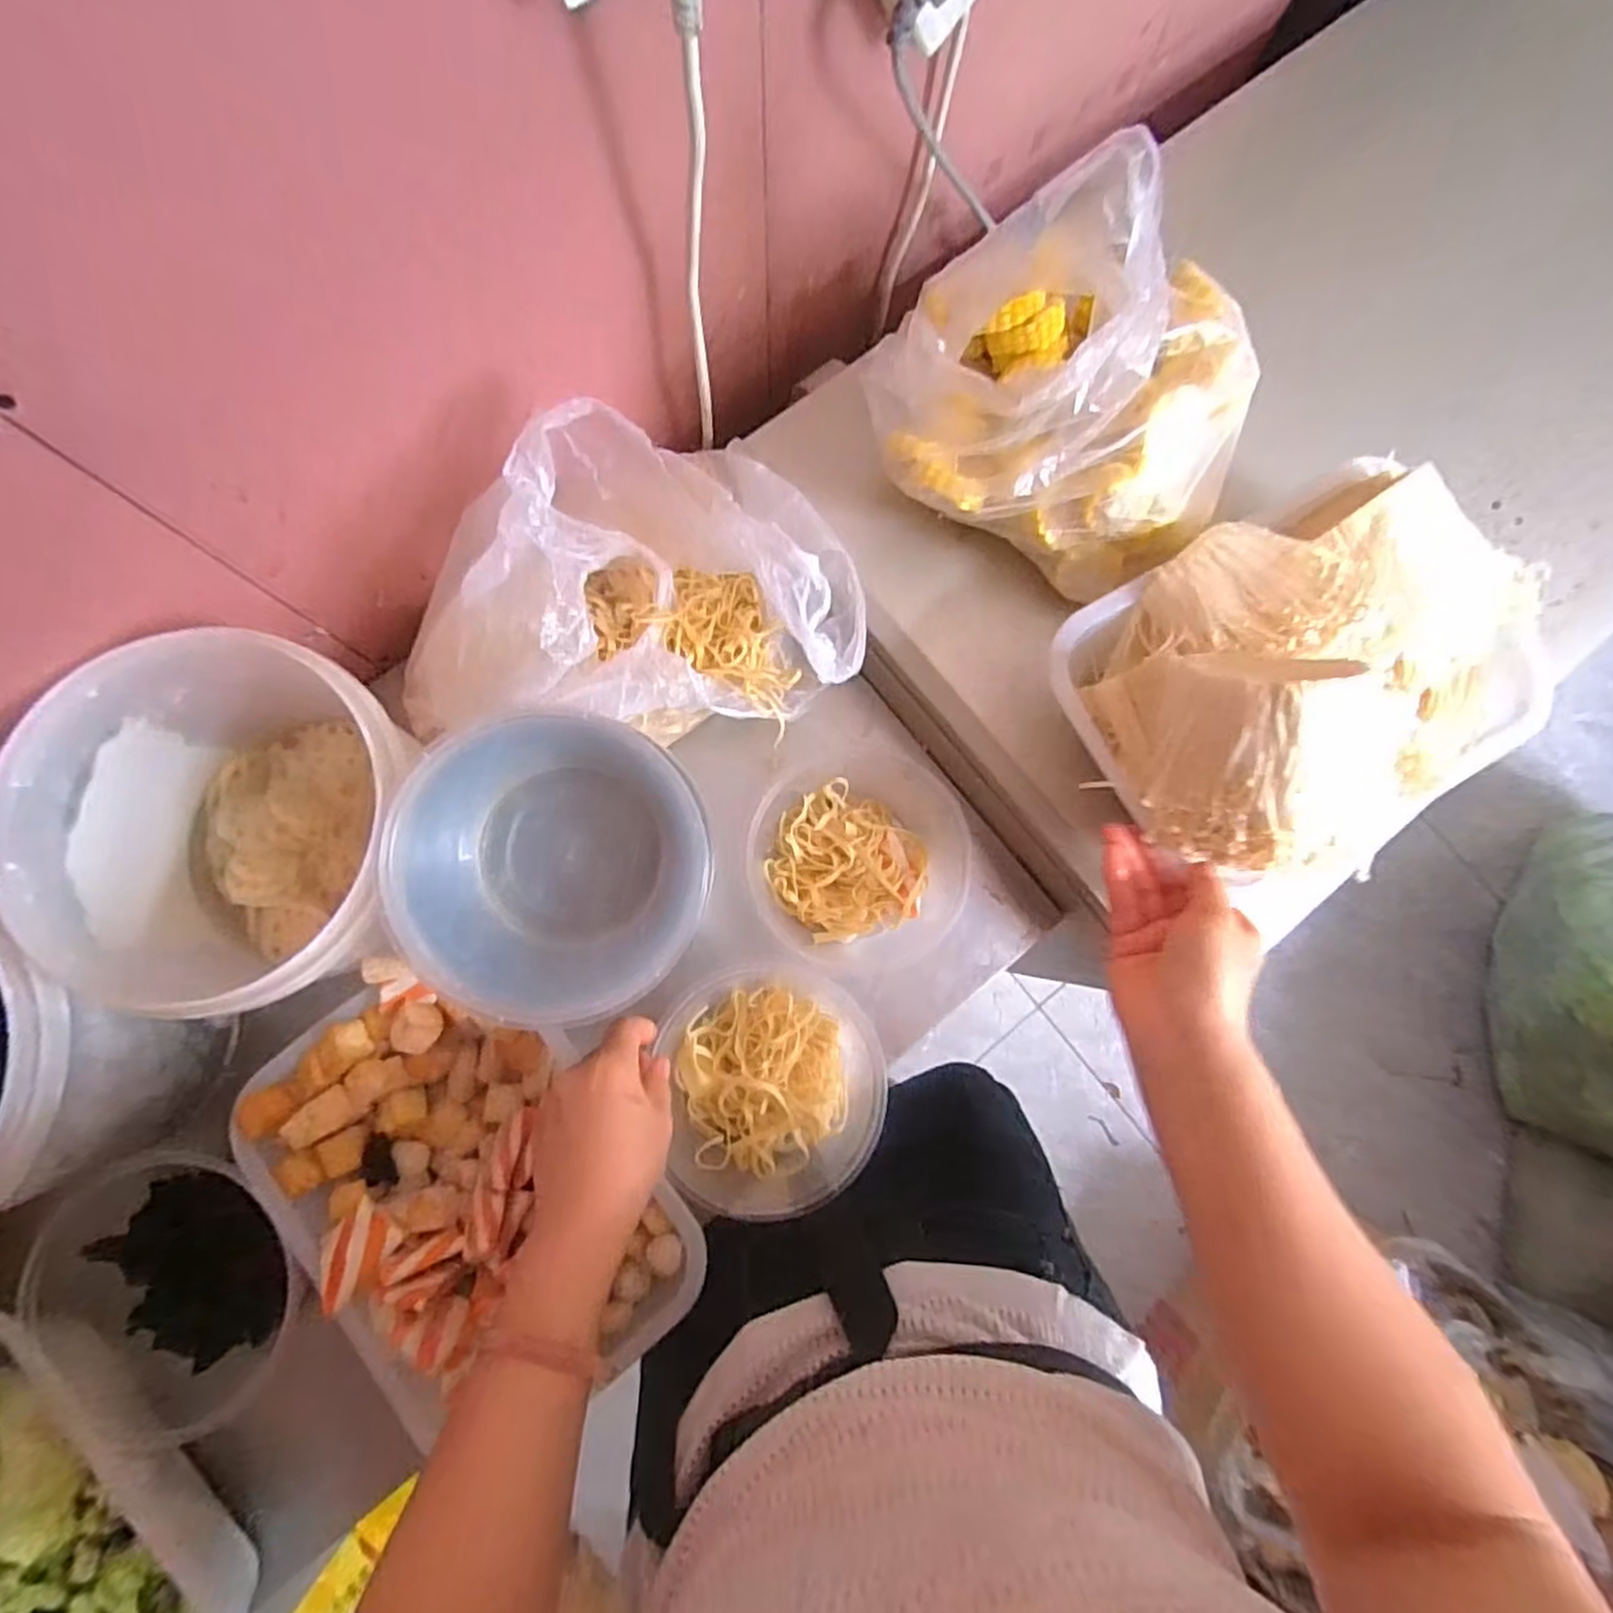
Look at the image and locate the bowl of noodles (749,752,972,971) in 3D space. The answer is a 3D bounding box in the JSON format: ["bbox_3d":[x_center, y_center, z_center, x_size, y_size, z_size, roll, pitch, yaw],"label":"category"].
[{"bbox_3d":[0.046,0.036,0.591,0.163,0.077,0.169,0,80,-2],"label":"bowl of noodles"}]

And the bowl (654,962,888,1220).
[{"bbox_3d":[-0.022,0.199,0.546,0.144,0.062,0.165,-1,80,-2],"label":"bowl"}]

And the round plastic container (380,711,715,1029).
[{"bbox_3d":[-0.139,0.041,0.446,0.158,0.090,0.156,2,80,-1],"label":"round plastic container"}]

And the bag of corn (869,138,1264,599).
[{"bbox_3d":[0.167,-0.271,0.463,0.238,0.180,0.180,22,80,2],"label":"bag of corn"}]

